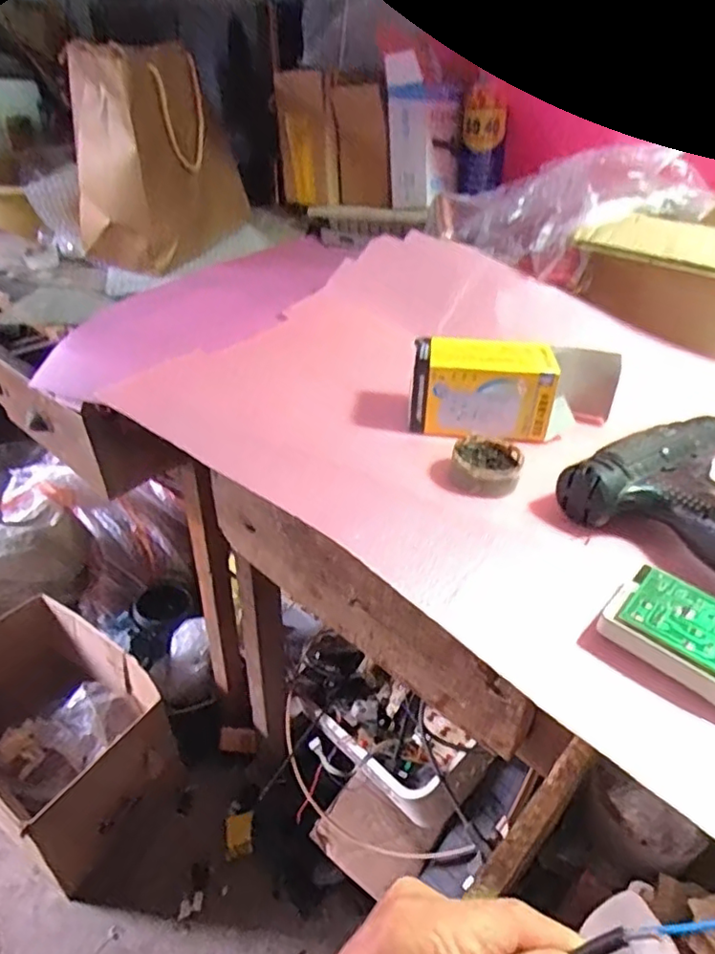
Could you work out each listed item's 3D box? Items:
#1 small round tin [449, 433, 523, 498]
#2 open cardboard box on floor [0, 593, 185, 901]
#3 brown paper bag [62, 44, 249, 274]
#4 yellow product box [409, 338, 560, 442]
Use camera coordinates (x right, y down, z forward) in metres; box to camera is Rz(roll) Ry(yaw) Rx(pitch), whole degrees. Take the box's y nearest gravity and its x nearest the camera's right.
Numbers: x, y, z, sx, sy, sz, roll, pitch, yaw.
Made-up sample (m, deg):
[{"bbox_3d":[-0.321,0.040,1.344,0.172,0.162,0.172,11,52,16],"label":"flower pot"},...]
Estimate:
[{"bbox_3d":[0.100,-0.009,0.467,0.052,0.021,0.059,15,39,15],"label":"small round tin"},{"bbox_3d":[-0.515,0.444,1.041,0.393,0.299,0.269,25,42,26],"label":"open cardboard box on floor"},{"bbox_3d":[-0.307,-0.483,0.899,0.180,0.248,0.265,8,37,6],"label":"brown paper bag"},{"bbox_3d":[0.107,-0.082,0.525,0.118,0.061,0.068,5,37,2],"label":"yellow product box"}]

